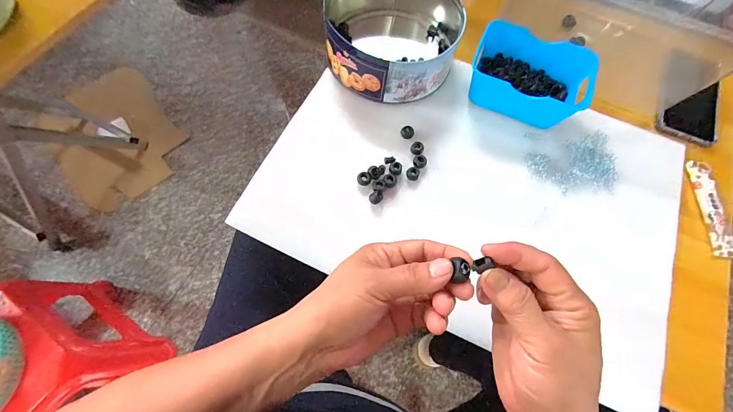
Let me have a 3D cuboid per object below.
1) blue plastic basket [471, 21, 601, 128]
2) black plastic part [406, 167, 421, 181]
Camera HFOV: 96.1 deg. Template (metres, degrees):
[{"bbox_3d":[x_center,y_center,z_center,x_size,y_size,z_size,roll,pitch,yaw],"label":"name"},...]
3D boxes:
[{"bbox_3d":[0.218,-0.172,0.447,0.151,0.051,0.122,21,69,6],"label":"blue plastic basket"},{"bbox_3d":[0.061,-0.042,0.429,0.016,0.008,0.016,13,69,2],"label":"black plastic part"}]

